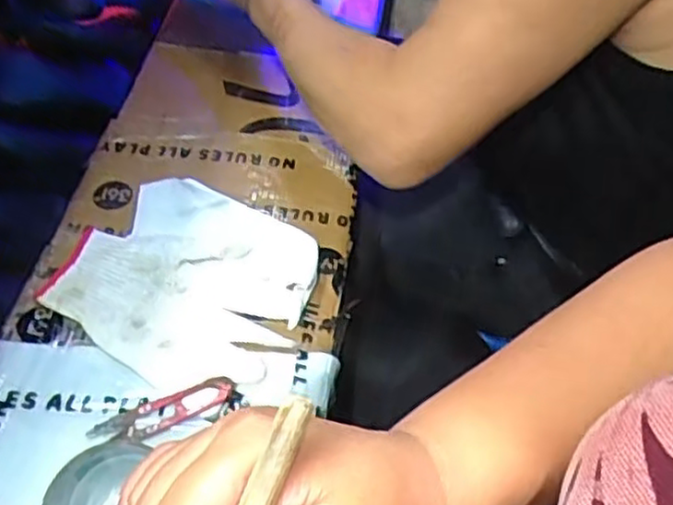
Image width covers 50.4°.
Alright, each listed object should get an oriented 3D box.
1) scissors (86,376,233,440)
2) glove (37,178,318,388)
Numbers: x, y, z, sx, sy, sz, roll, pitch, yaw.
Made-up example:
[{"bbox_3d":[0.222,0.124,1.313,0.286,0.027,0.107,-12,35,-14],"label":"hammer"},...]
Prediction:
[{"bbox_3d":[-0.123,0.112,0.505,0.101,0.008,0.024,-17,55,-17],"label":"scissors"},{"bbox_3d":[-0.118,0.022,0.568,0.179,0.028,0.159,21,54,12],"label":"glove"}]

